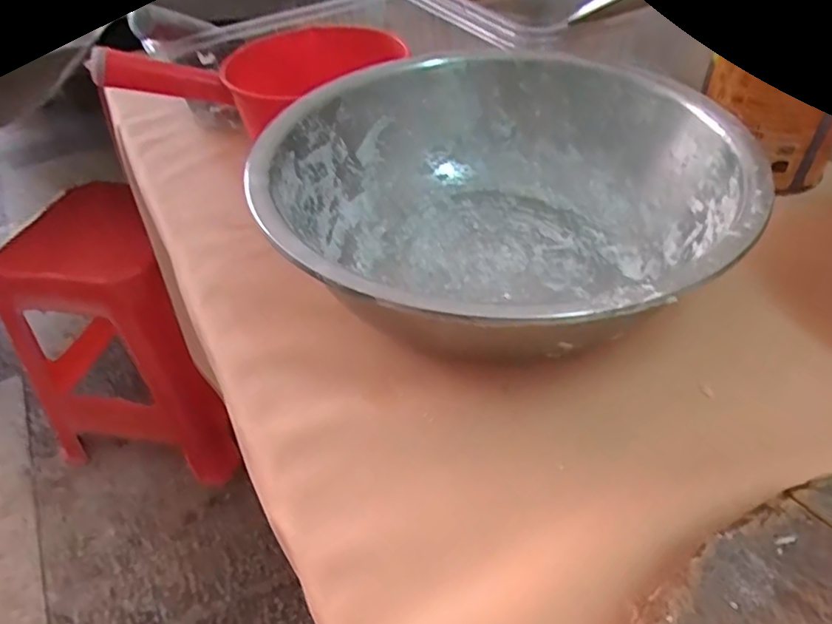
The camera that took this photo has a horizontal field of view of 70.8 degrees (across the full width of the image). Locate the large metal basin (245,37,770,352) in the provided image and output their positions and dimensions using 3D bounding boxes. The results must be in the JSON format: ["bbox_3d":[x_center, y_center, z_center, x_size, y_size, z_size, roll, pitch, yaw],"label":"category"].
[{"bbox_3d":[0.065,-0.081,0.445,0.330,0.106,0.331,-1,45,1],"label":"large metal basin"}]

